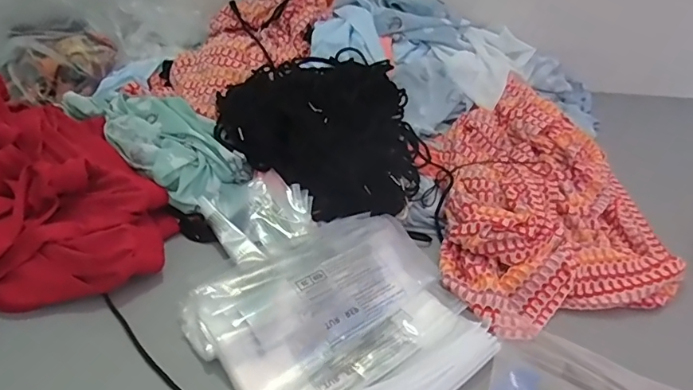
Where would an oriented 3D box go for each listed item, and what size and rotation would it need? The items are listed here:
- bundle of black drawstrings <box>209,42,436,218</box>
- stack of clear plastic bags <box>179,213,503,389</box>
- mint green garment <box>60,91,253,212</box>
[{"bbox_3d":[-0.017,-0.126,0.802,0.330,0.136,0.280,26,44,23],"label":"bundle of black drawstrings"},{"bbox_3d":[-0.001,0.142,0.584,0.301,0.064,0.279,-26,49,-32],"label":"stack of clear plastic bags"},{"bbox_3d":[-0.317,-0.102,0.778,0.325,0.068,0.144,30,46,27],"label":"mint green garment"}]

